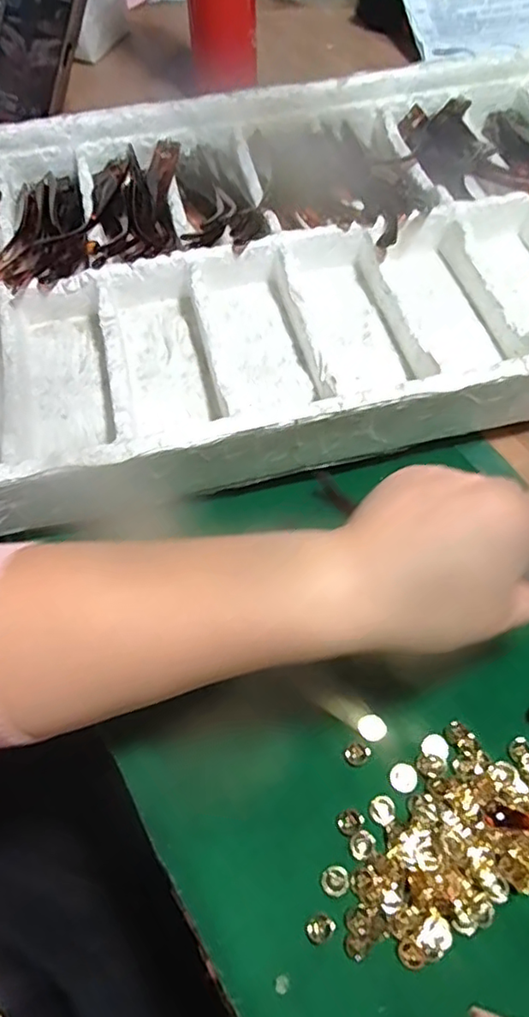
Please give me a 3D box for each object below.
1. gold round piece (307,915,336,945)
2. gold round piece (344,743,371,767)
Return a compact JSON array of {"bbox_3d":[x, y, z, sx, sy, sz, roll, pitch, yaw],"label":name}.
[{"bbox_3d":[0.025,0.189,0.264,0.013,0.004,0.010,-35,68,-15],"label":"gold round piece"},{"bbox_3d":[0.047,0.124,0.299,0.012,0.004,0.011,0,64,0],"label":"gold round piece"}]

